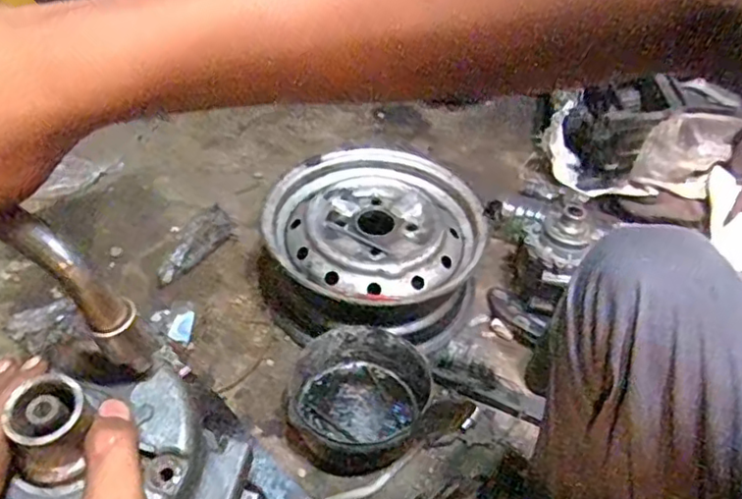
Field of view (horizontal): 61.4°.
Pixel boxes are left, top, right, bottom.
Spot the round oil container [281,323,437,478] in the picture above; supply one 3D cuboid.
[{"bbox_3d":[-0.024,0.202,0.886,0.187,0.080,0.193,19,47,14],"label":"round oil container"}]

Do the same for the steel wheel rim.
[{"bbox_3d":[0.002,0.003,1.032,0.342,0.145,0.324,12,45,7],"label":"steel wheel rim"}]

